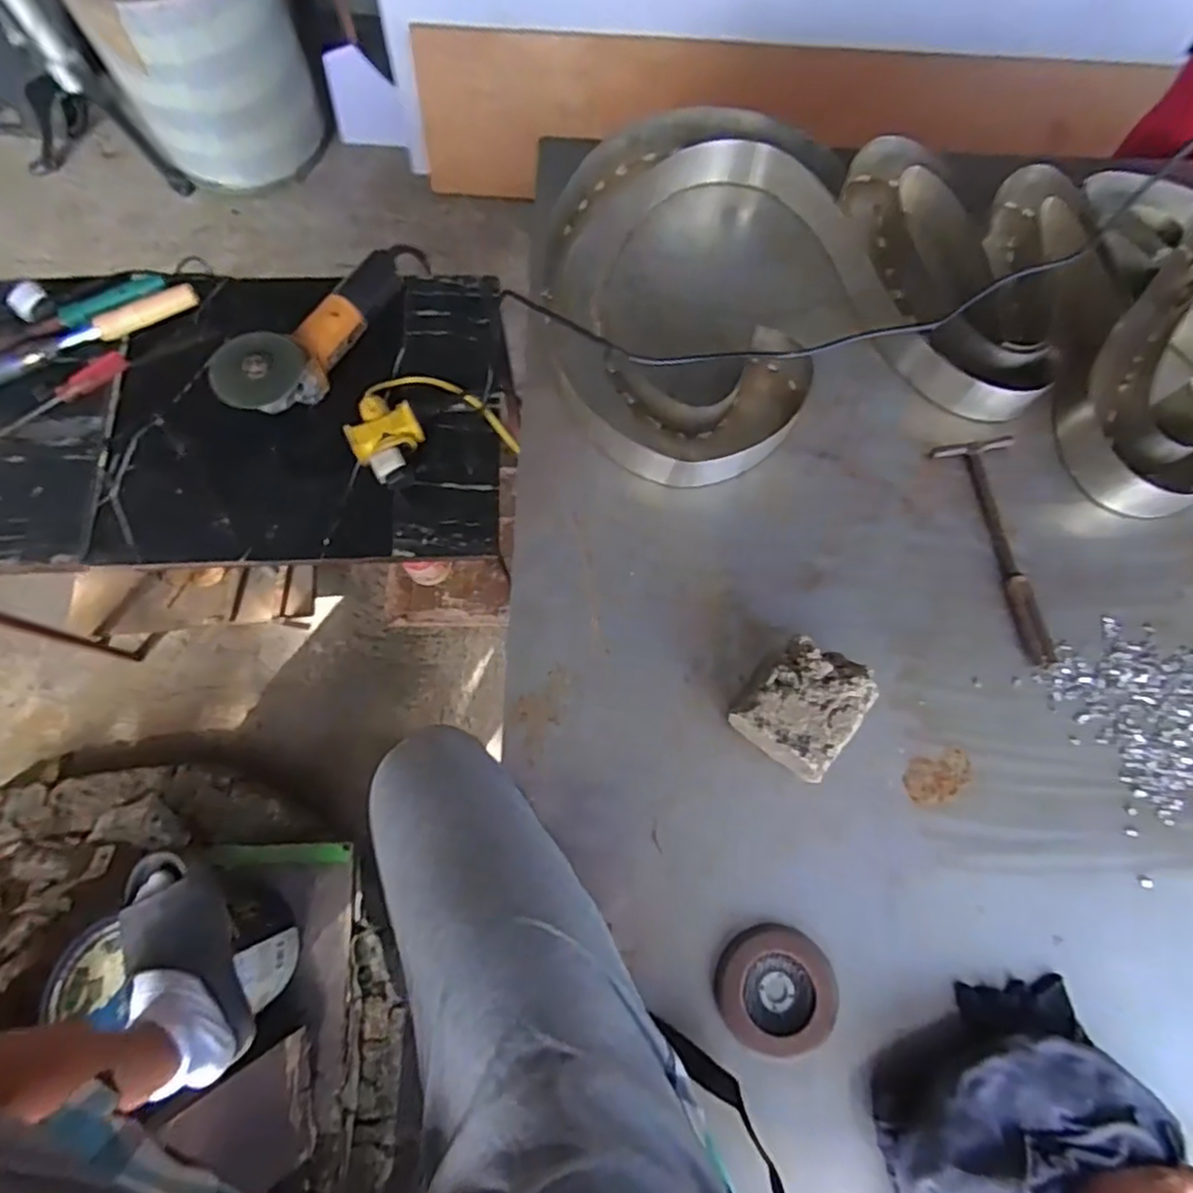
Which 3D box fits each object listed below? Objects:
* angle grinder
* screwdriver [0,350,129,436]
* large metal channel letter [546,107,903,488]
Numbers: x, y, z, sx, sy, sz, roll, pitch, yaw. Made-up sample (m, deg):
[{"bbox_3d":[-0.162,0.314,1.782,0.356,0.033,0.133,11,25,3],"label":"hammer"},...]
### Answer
[{"bbox_3d":[-0.335,-0.345,0.849,0.085,0.097,0.334,26,63,9],"label":"angle grinder"},{"bbox_3d":[-0.666,-0.249,0.850,0.032,0.023,0.166,42,76,11],"label":"screwdriver"},{"bbox_3d":[0.107,-0.333,0.685,0.407,0.075,0.354,-43,78,-14],"label":"large metal channel letter"}]

